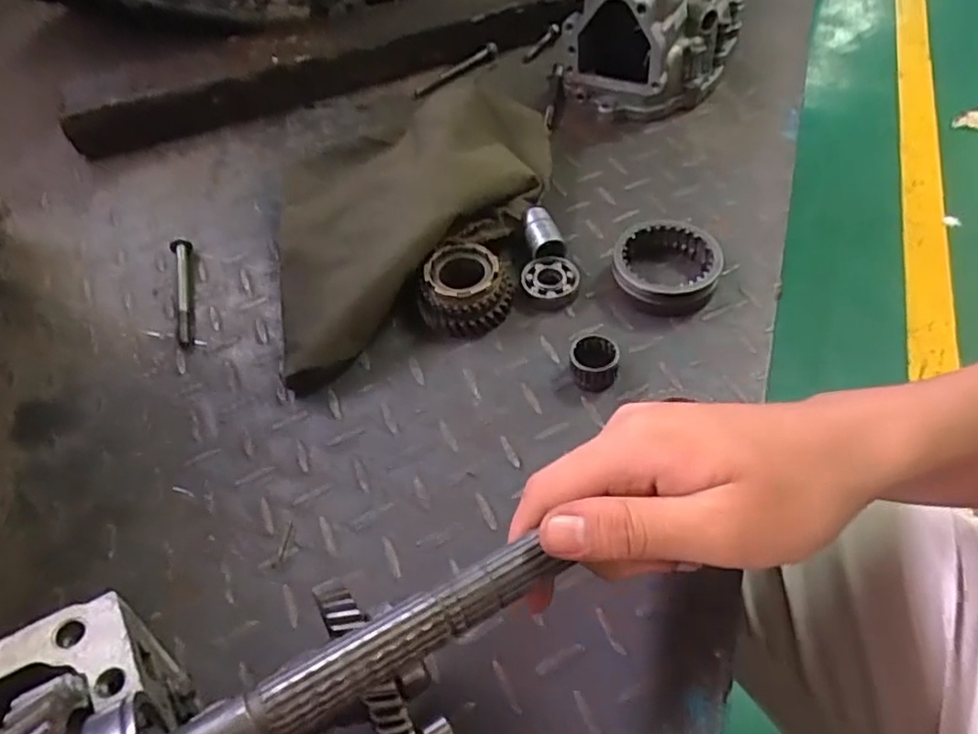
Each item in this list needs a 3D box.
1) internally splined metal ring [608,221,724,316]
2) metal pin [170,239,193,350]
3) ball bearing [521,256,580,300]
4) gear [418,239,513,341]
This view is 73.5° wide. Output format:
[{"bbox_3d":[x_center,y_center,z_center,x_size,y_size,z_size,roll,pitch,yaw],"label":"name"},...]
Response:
[{"bbox_3d":[0.120,-0.068,0.443,0.068,0.029,0.071,-3,51,3],"label":"internally splined metal ring"},{"bbox_3d":[-0.219,-0.055,0.472,0.015,0.013,0.108,-18,51,-9],"label":"metal pin"},{"bbox_3d":[0.042,-0.058,0.450,0.038,0.012,0.035,-3,60,-1],"label":"ball bearing"},{"bbox_3d":[-0.016,-0.055,0.443,0.061,0.038,0.064,-7,50,0],"label":"gear"}]

